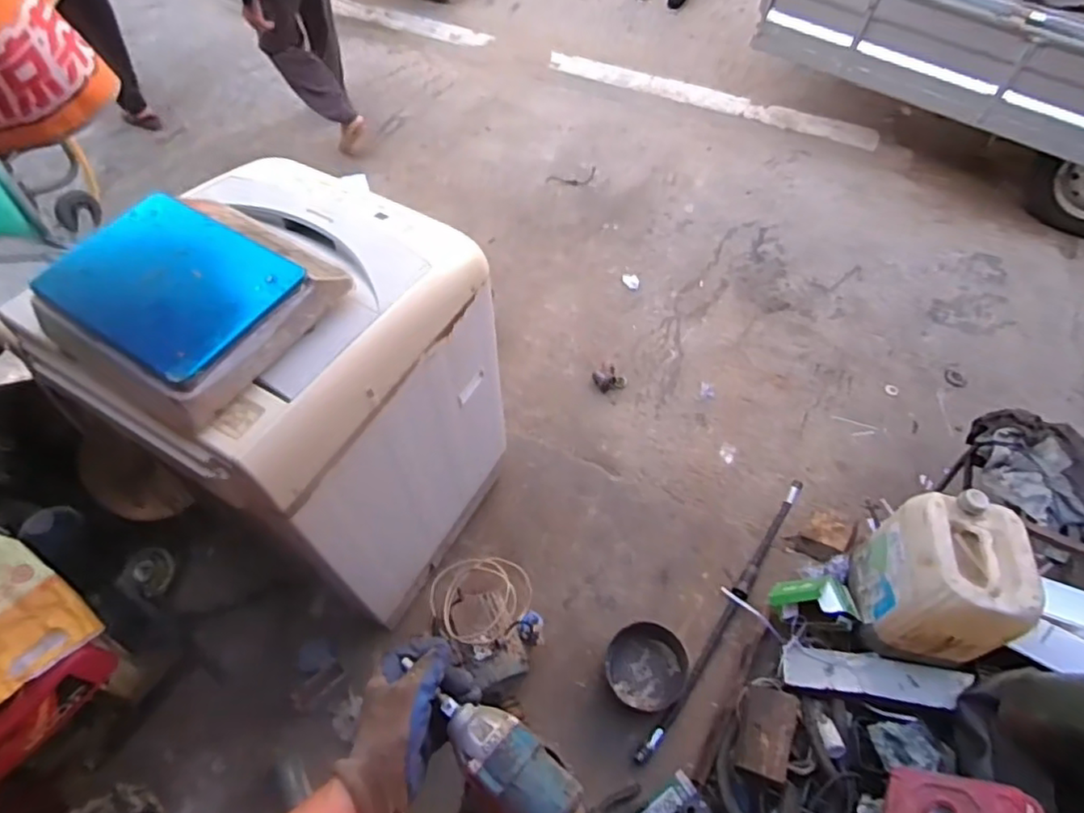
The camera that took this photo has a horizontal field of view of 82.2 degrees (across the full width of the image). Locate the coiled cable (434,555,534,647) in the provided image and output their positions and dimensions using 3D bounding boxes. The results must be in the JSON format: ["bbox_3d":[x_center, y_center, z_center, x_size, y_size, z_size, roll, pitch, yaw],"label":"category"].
[{"bbox_3d":[-0.133,0.418,1.353,0.223,0.082,0.180,0,60,0],"label":"coiled cable"}]

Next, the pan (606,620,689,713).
[{"bbox_3d":[0.246,0.614,1.477,0.173,0.078,0.189,0,60,0],"label":"pan"}]

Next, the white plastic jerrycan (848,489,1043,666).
[{"bbox_3d":[0.870,0.375,1.366,0.231,0.298,0.304,7,61,4],"label":"white plastic jerrycan"}]

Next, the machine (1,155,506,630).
[{"bbox_3d":[-0.430,-0.024,1.274,0.521,0.819,0.577,27,64,14],"label":"machine"}]

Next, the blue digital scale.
[{"bbox_3d":[-0.493,-0.155,0.869,0.310,0.091,0.308,30,65,16],"label":"blue digital scale"}]

